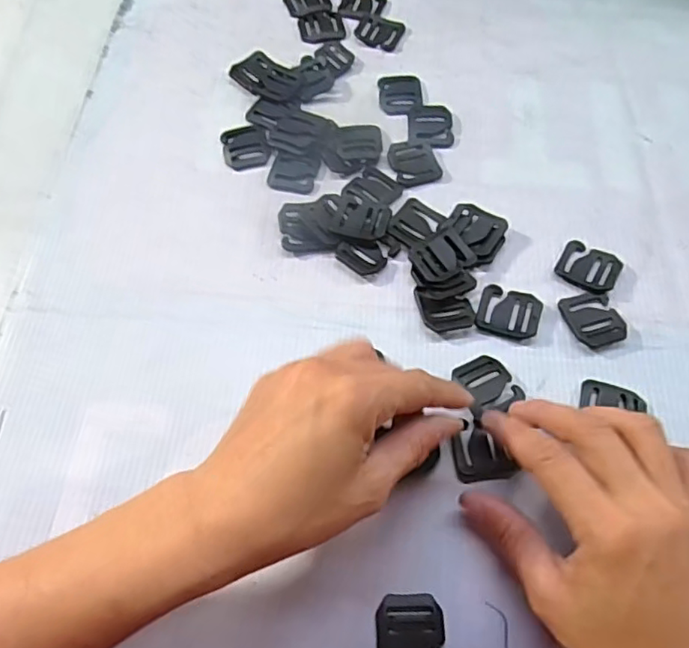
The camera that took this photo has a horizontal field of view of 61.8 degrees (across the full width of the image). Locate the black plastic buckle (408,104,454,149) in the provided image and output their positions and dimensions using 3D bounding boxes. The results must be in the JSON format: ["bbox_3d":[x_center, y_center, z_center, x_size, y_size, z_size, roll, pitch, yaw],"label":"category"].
[{"bbox_3d":[0.061,-0.140,0.403,0.031,0.004,0.039,4,64,3],"label":"black plastic buckle"}]

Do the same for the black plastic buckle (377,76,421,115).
[{"bbox_3d":[0.041,-0.167,0.417,0.030,0.004,0.040,-2,63,0],"label":"black plastic buckle"}]

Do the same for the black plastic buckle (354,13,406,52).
[{"bbox_3d":[0.027,-0.228,0.448,0.037,0.004,0.034,21,66,11],"label":"black plastic buckle"}]

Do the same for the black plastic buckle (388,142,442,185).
[{"bbox_3d":[0.047,-0.110,0.386,0.031,0.004,0.035,-15,64,-7],"label":"black plastic buckle"}]

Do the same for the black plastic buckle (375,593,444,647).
[{"bbox_3d":[0.030,0.141,0.260,0.030,0.004,0.035,-2,63,0],"label":"black plastic buckle"}]

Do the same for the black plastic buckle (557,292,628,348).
[{"bbox_3d":[0.144,-0.003,0.333,0.031,0.004,0.034,-16,64,-7],"label":"black plastic buckle"}]

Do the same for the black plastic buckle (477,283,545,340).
[{"bbox_3d":[0.096,-0.007,0.335,0.035,0.004,0.029,16,65,8],"label":"black plastic buckle"}]

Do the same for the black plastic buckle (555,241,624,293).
[{"bbox_3d":[0.148,-0.034,0.348,0.035,0.004,0.031,32,68,15],"label":"black plastic buckle"}]

